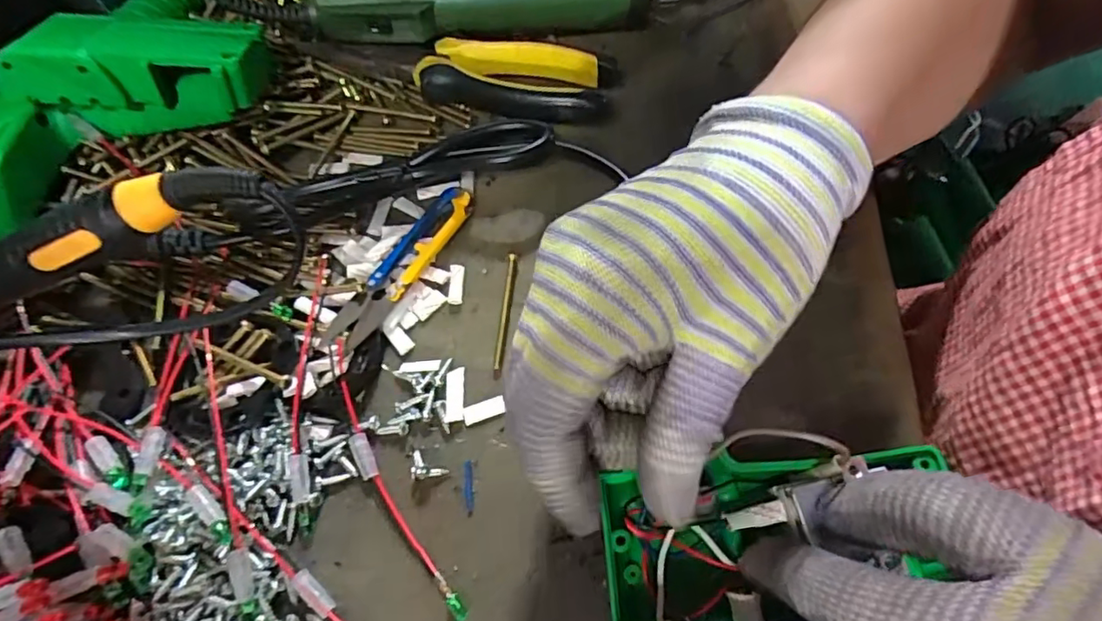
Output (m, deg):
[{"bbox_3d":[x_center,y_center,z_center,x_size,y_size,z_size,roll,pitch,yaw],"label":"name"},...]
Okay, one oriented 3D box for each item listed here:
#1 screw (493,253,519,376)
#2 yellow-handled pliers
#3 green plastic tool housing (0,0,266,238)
[{"bbox_3d":[-0.021,0.001,0.268,0.005,0.007,0.060,2,63,4],"label":"screw"},{"bbox_3d":[-0.020,-0.124,0.320,0.102,0.023,0.043,10,64,8],"label":"yellow-handled pliers"},{"bbox_3d":[-0.236,-0.101,0.298,0.186,0.057,0.081,-31,65,-12],"label":"green plastic tool housing"}]

